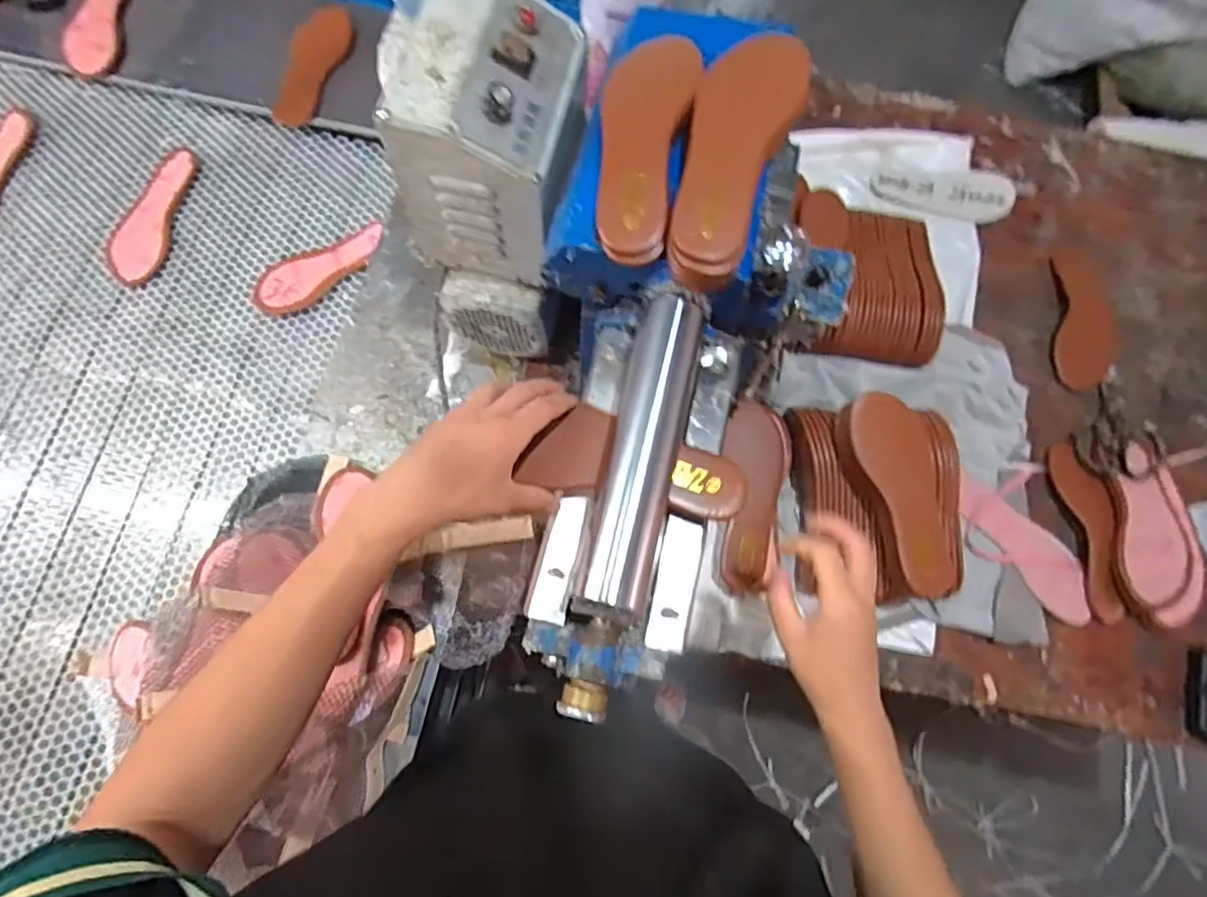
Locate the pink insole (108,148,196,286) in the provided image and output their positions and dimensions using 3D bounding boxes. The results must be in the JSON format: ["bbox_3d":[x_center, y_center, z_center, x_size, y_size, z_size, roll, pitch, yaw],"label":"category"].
[{"bbox_3d":[-0.664,-0.340,0.892,0.081,0.015,0.212,8,76,4],"label":"pink insole"}]

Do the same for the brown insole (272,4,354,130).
[{"bbox_3d":[-0.449,-0.605,0.953,0.073,0.030,0.224,18,75,3],"label":"brown insole"}]

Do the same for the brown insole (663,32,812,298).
[{"bbox_3d":[0.107,-0.236,0.495,0.083,0.039,0.223,16,72,1],"label":"brown insole"}]

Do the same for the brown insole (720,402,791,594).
[{"bbox_3d":[0.179,0.055,0.734,0.081,0.024,0.225,9,76,0],"label":"brown insole"}]

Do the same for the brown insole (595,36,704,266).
[{"bbox_3d":[0.031,-0.253,0.508,0.071,0.042,0.190,14,72,0],"label":"brown insole"}]

